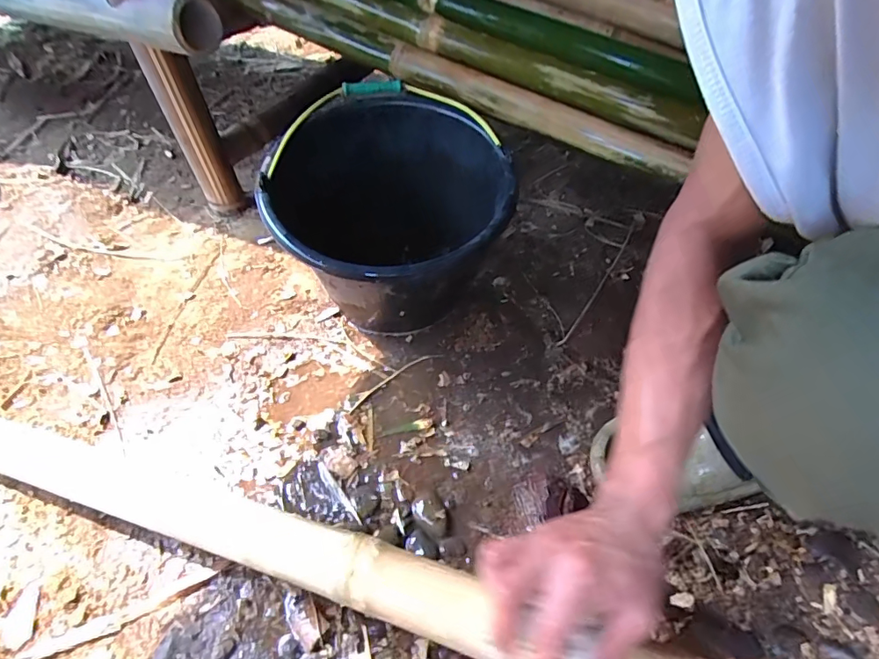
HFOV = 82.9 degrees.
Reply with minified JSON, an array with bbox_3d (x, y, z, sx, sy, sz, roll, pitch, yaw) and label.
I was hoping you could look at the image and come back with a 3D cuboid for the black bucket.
[{"bbox_3d":[-0.050,-0.126,0.632,0.266,0.231,0.296,8,50,9],"label":"black bucket"}]

